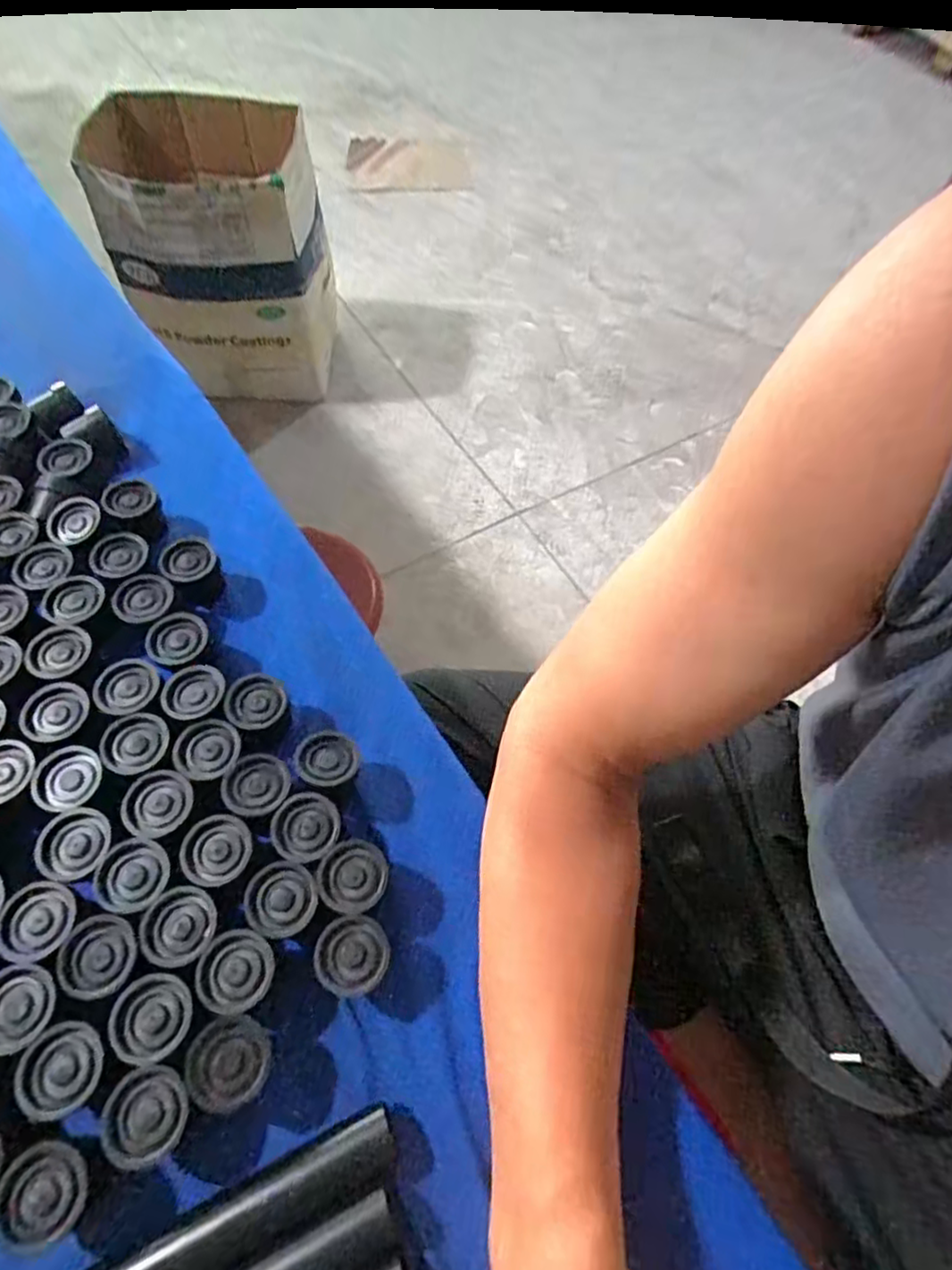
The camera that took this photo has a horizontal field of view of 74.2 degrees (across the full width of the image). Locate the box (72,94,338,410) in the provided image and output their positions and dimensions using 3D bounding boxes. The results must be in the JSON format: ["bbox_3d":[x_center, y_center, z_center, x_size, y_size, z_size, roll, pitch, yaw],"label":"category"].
[{"bbox_3d":[-0.492,-0.689,1.237,0.391,0.500,0.243,6,60,-1],"label":"box"}]

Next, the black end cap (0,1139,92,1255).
[{"bbox_3d":[-0.179,0.233,0.264,0.033,0.020,0.034,2,60,-3],"label":"black end cap"}]

